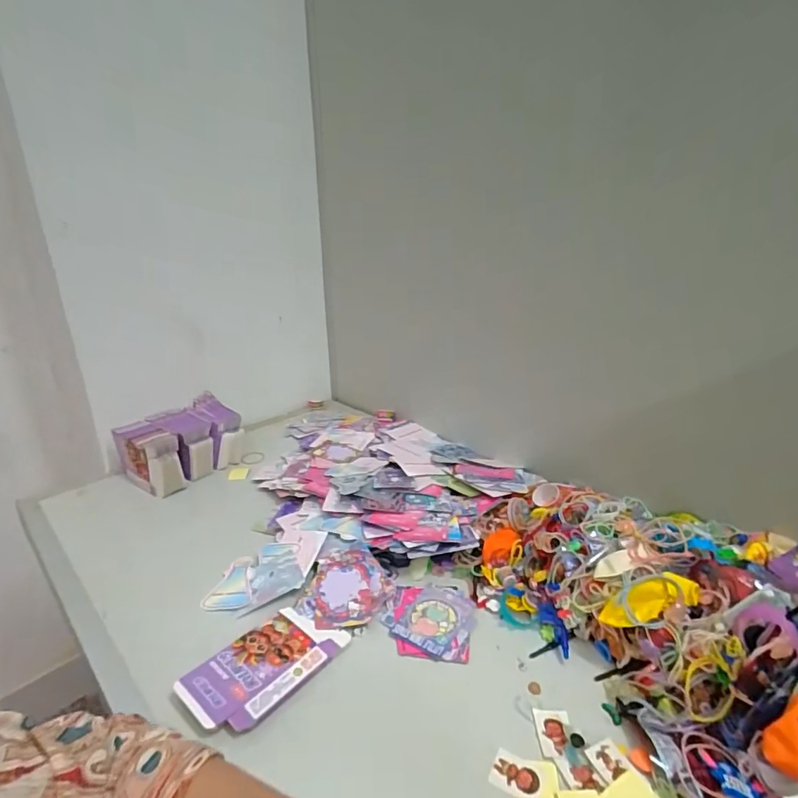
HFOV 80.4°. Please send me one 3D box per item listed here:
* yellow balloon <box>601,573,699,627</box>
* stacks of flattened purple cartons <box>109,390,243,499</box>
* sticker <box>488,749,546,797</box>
[{"bbox_3d":[0.238,0.194,0.447,0.093,0.025,0.037,-23,23,4],"label":"yellow balloon"},{"bbox_3d":[-0.378,0.081,0.834,0.133,0.097,0.180,13,25,32],"label":"stacks of flattened purple cartons"},{"bbox_3d":[0.095,0.298,0.375,0.041,0.004,0.029,8,25,24],"label":"sticker"}]

